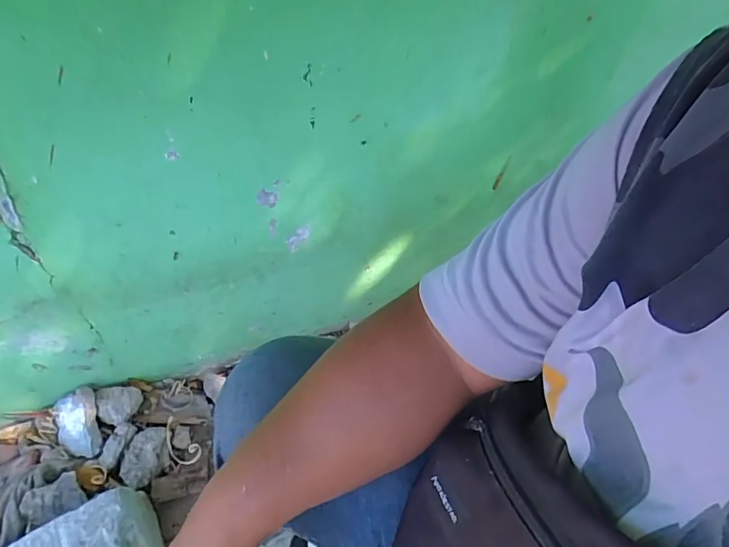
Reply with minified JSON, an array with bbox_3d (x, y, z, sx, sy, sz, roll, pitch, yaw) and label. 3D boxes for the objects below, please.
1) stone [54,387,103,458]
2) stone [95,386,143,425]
[{"bbox_3d":[-0.484,0.255,0.783,0.072,0.060,0.095,-16,50,-13],"label":"stone"},{"bbox_3d":[-0.425,0.227,0.809,0.068,0.037,0.054,-6,48,-4],"label":"stone"}]

